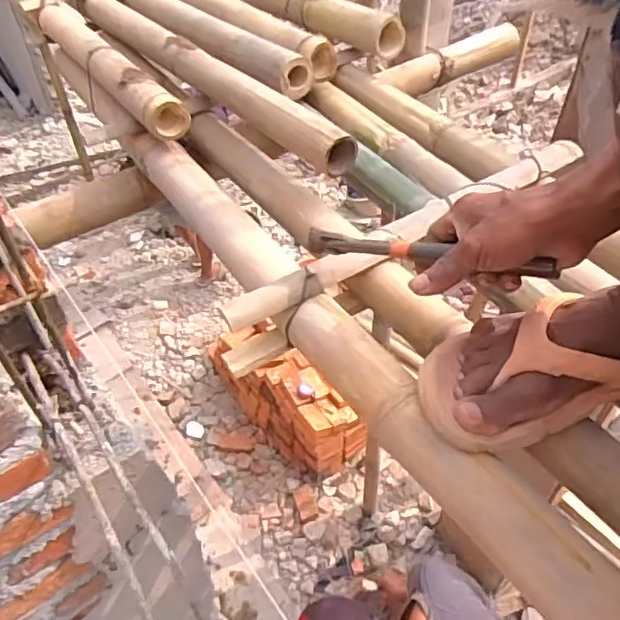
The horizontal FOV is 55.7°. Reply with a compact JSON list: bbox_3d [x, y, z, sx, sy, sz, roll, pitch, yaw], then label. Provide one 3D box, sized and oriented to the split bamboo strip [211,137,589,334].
[{"bbox_3d":[0.123,-0.098,0.636,0.495,0.025,0.045,-29,52,-22],"label":"split bamboo strip"}]

